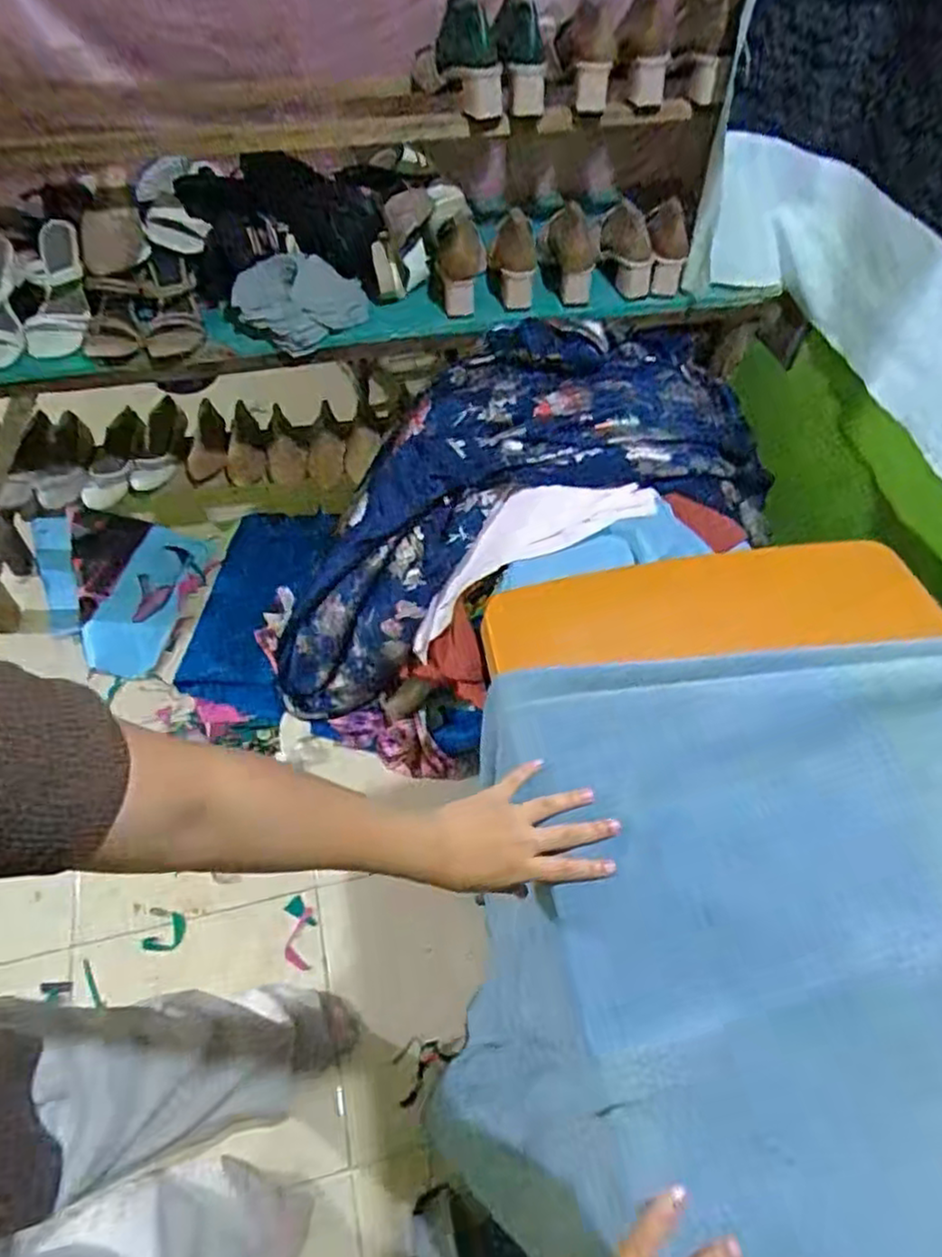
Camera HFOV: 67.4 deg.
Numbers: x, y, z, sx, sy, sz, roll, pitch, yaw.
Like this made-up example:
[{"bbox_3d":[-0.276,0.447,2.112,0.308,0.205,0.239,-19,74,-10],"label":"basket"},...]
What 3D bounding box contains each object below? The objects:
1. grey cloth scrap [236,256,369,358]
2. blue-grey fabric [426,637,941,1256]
[{"bbox_3d":[-0.275,-0.529,1.125,0.162,0.072,0.188,37,60,22],"label":"grey cloth scrap"},{"bbox_3d":[0.279,0.287,0.495,0.556,0.060,0.613,-1,54,-4],"label":"blue-grey fabric"}]

